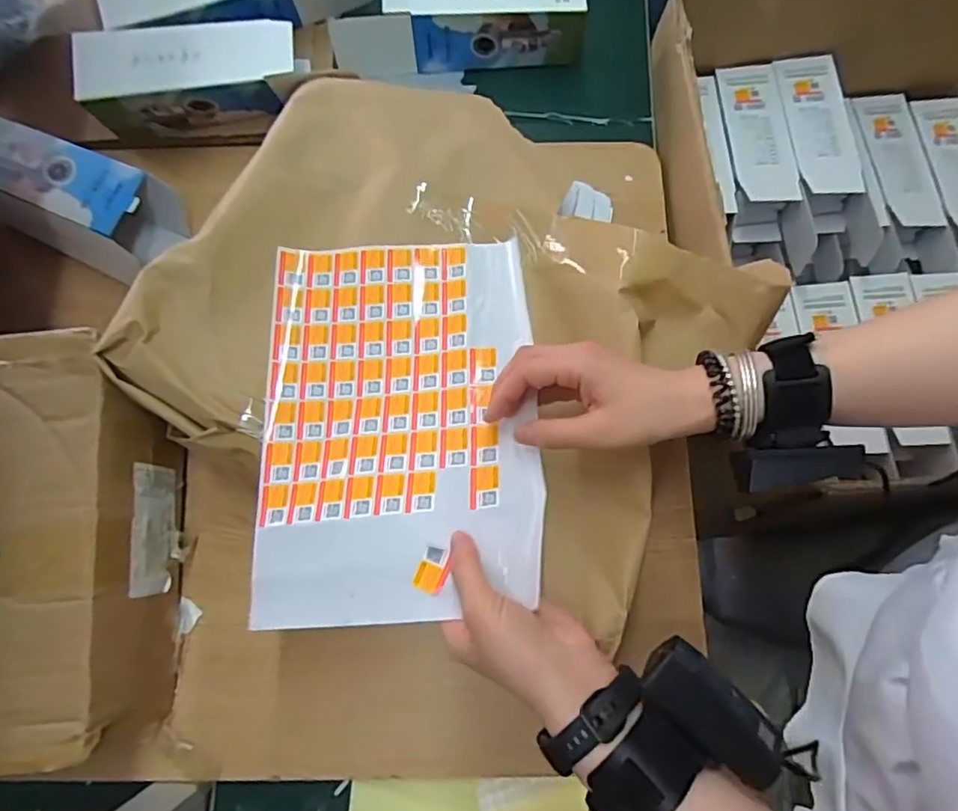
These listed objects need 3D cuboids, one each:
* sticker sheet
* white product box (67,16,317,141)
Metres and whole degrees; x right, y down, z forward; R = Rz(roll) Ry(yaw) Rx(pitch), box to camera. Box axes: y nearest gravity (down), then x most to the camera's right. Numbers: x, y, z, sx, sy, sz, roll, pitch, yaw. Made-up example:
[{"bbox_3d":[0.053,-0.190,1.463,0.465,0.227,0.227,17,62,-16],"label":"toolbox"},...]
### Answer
[{"bbox_3d":[-0.062,0.002,0.431,0.200,0.023,0.286,-6,65,10],"label":"sticker sheet"},{"bbox_3d":[-0.281,-0.326,0.600,0.207,0.072,0.071,-7,77,0],"label":"white product box"}]

